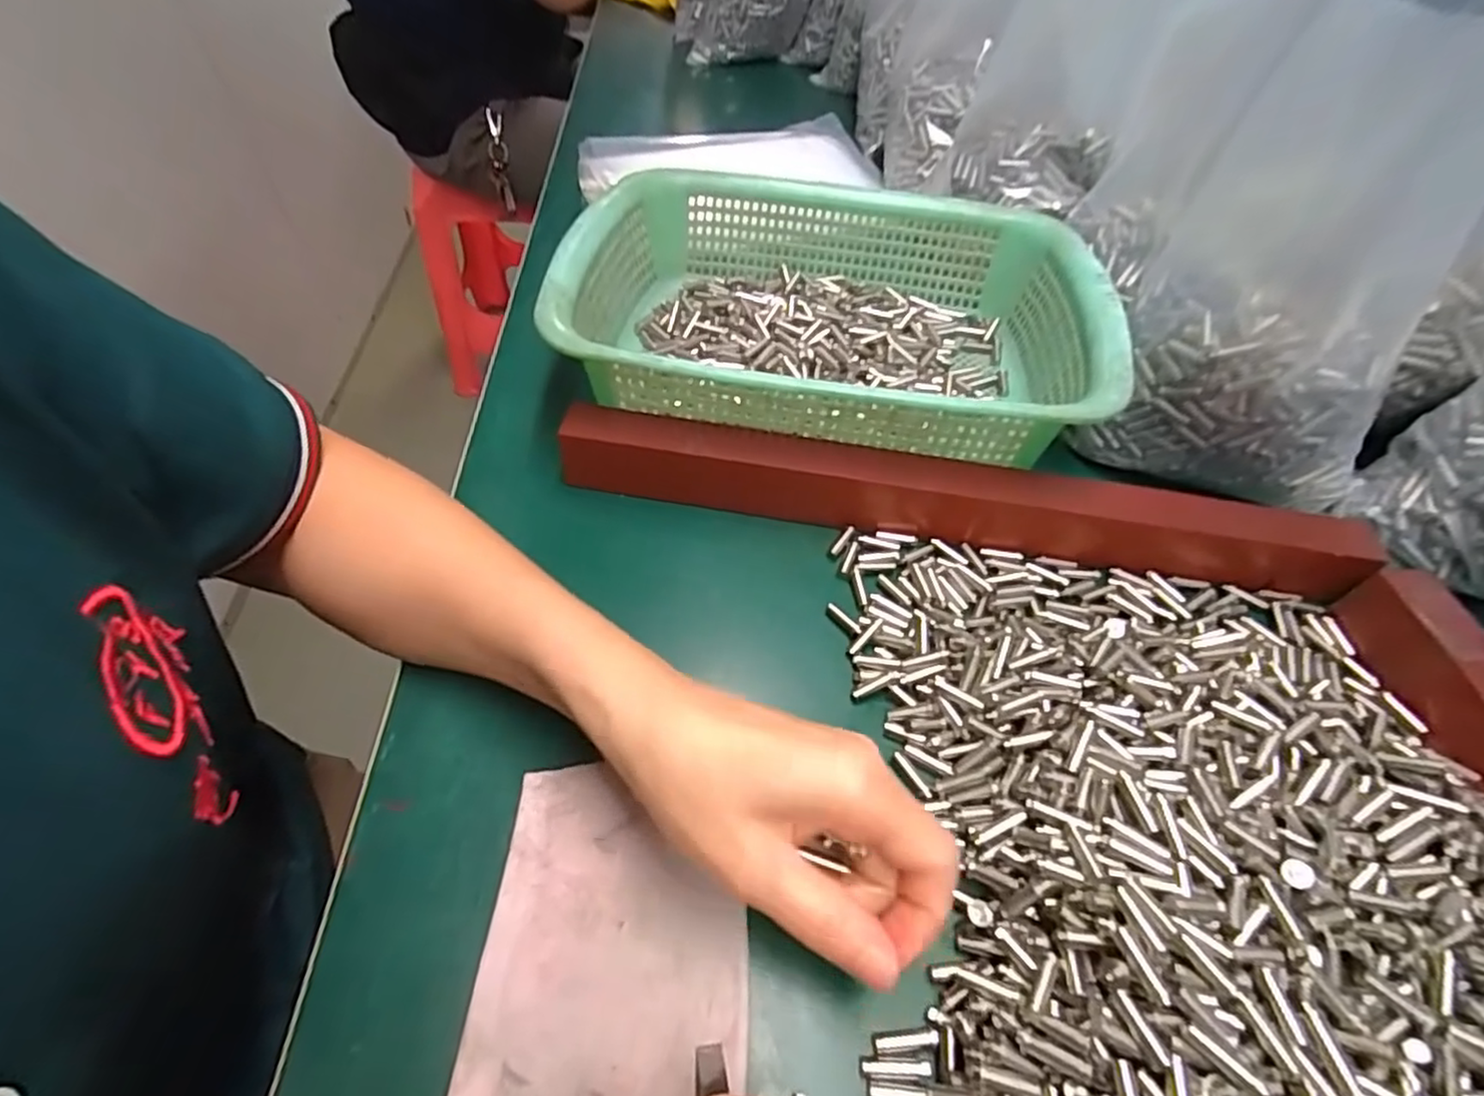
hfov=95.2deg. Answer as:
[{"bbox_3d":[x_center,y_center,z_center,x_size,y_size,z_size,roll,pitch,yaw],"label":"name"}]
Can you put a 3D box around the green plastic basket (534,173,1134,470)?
[{"bbox_3d":[0.051,-0.137,0.400,0.288,0.077,0.215,6,52,3],"label":"green plastic basket"}]

